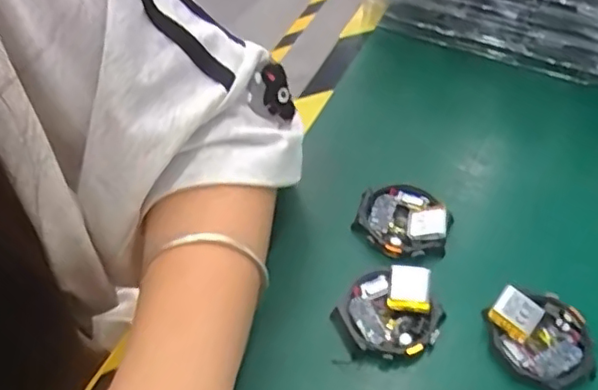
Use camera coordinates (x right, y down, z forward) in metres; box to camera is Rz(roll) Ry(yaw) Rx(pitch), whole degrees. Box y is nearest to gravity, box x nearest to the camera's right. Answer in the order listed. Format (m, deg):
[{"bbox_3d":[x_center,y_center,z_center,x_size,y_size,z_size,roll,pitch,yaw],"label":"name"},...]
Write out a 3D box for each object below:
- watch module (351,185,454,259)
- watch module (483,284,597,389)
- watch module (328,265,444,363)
[{"bbox_3d":[0.060,0.015,0.353,0.053,0.014,0.047,17,53,13],"label":"watch module"},{"bbox_3d":[0.122,0.072,0.306,0.043,0.016,0.052,-24,55,-19],"label":"watch module"},{"bbox_3d":[0.047,0.062,0.315,0.054,0.015,0.048,-22,55,-17],"label":"watch module"}]

